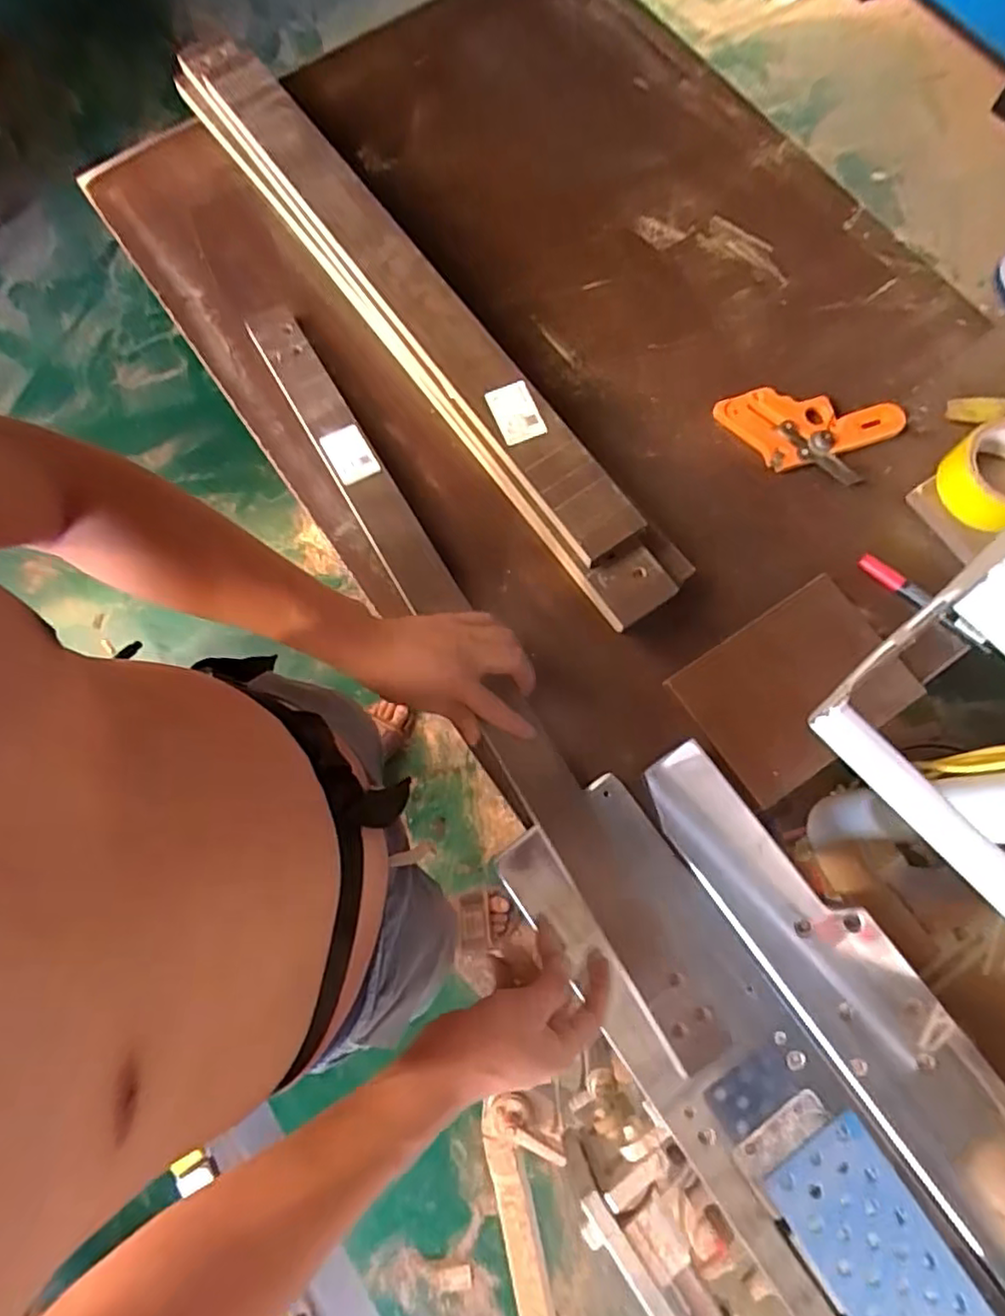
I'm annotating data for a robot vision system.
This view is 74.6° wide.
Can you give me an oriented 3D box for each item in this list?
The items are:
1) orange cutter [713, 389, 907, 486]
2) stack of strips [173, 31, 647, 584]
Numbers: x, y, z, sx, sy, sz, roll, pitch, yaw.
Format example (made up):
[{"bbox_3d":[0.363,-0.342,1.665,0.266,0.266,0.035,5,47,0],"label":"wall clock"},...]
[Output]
[{"bbox_3d":[0.317,-0.232,0.688,0.185,0.016,0.088,10,76,4],"label":"orange cutter"},{"bbox_3d":[-0.123,-0.393,0.684,0.087,0.055,0.761,-36,77,-8],"label":"stack of strips"}]

